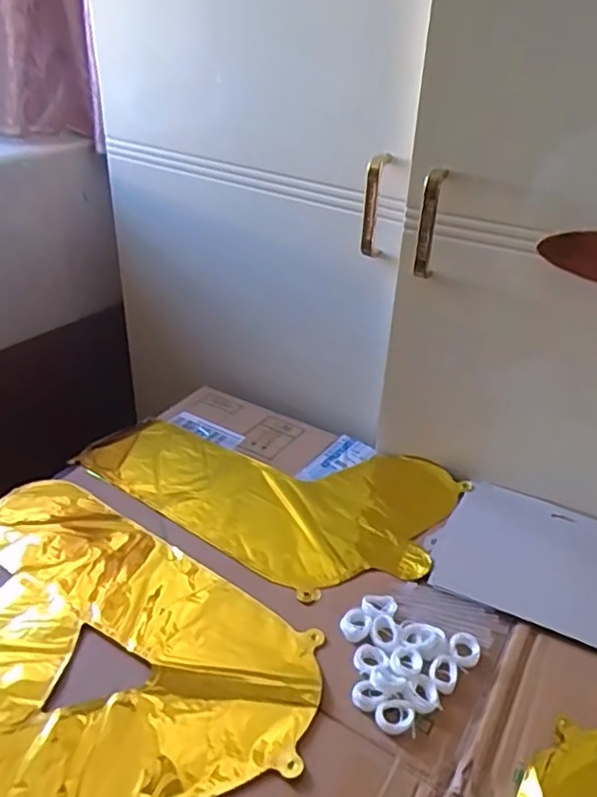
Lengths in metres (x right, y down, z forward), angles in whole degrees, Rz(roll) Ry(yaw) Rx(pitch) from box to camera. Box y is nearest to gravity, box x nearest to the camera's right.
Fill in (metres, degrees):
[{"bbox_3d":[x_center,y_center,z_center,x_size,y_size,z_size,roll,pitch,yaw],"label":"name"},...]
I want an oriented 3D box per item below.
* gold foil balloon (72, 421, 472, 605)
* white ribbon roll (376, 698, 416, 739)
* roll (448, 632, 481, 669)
[{"bbox_3d":[-0.027,0.084,0.691,0.376,0.019,0.237,24,40,29],"label":"gold foil balloon"},{"bbox_3d":[0.070,0.229,0.454,0.029,0.006,0.023,3,34,1],"label":"white ribbon roll"},{"bbox_3d":[0.133,0.202,0.506,0.024,0.007,0.029,19,37,23],"label":"roll"}]

